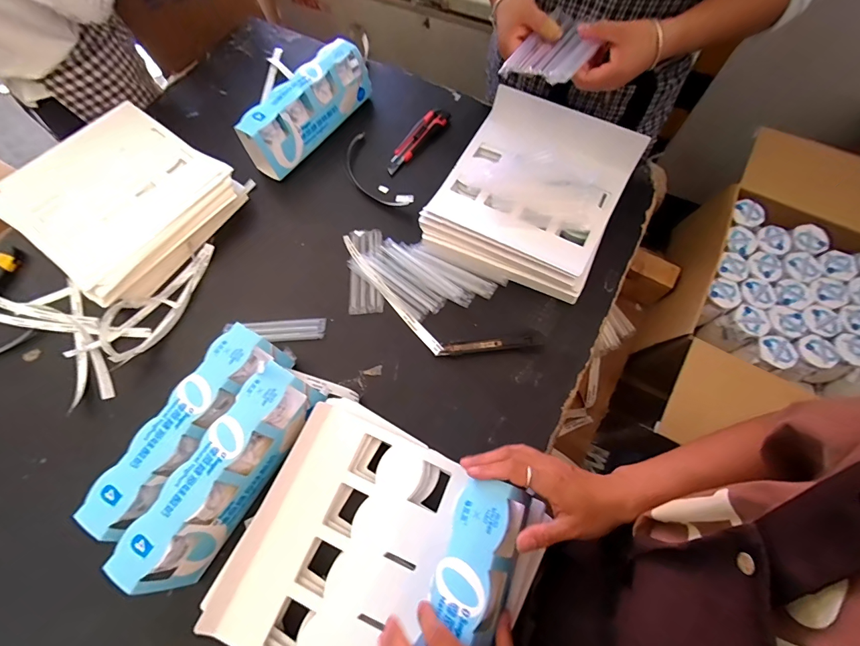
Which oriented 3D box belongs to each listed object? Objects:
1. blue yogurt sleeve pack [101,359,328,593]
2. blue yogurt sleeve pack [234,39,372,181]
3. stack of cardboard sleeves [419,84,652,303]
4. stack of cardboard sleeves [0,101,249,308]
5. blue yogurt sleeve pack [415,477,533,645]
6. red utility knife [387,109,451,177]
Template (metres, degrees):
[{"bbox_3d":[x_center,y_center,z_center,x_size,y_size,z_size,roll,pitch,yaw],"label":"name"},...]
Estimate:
[{"bbox_3d":[-0.246,0.184,0.486,0.075,0.104,0.267,30,72,12],"label":"blue yogurt sleeve pack"},{"bbox_3d":[-0.224,-0.396,0.712,0.069,0.102,0.269,33,73,13],"label":"blue yogurt sleeve pack"},{"bbox_3d":[0.166,-0.219,0.650,0.285,0.094,0.312,24,71,10],"label":"stack of cardboard sleeves"},{"bbox_3d":[-0.537,-0.219,0.674,0.343,0.055,0.292,34,73,14],"label":"stack of cardboard sleeves"},{"bbox_3d":[0.027,0.284,0.356,0.072,0.043,0.264,20,68,9],"label":"blue yogurt sleeve pack"},{"bbox_3d":[-0.026,-0.357,0.743,0.044,0.025,0.178,37,74,14],"label":"red utility knife"}]

